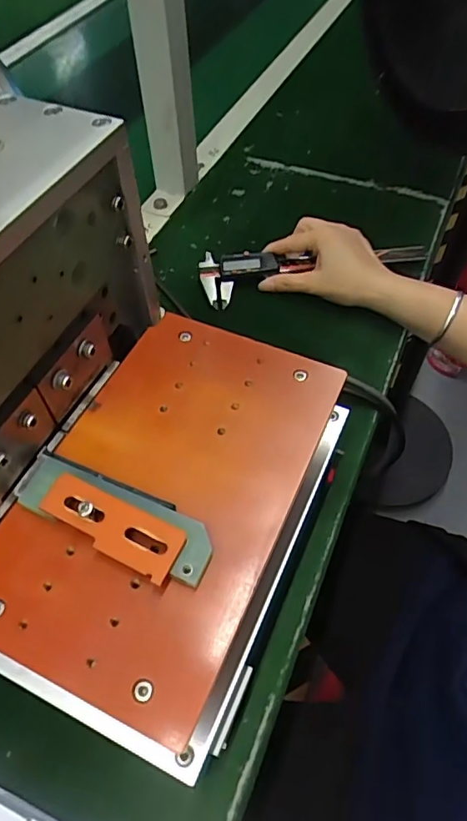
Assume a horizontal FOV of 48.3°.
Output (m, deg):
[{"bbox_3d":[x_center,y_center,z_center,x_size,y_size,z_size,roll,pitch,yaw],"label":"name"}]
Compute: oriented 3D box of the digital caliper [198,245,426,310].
[{"bbox_3d":[0.083,-0.148,0.540,0.233,0.023,0.059,-6,55,-2],"label":"digital caliper"}]

